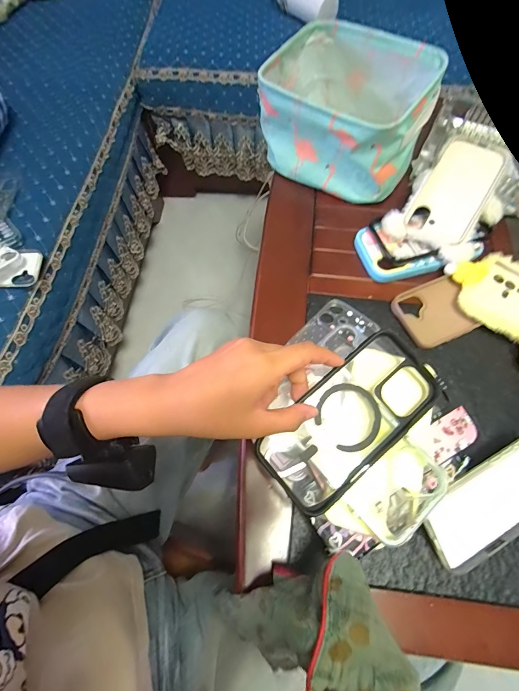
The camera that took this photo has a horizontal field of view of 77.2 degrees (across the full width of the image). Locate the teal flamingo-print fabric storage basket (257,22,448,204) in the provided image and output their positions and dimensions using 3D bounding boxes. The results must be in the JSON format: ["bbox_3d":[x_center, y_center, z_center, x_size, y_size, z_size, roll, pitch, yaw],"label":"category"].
[{"bbox_3d":[0.120,-0.320,0.450,0.206,0.114,0.168,32,71,13],"label":"teal flamingo-print fabric storage basket"}]

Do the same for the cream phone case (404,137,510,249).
[{"bbox_3d":[0.247,-0.194,0.411,0.074,0.007,0.151,31,87,17],"label":"cream phone case"}]

